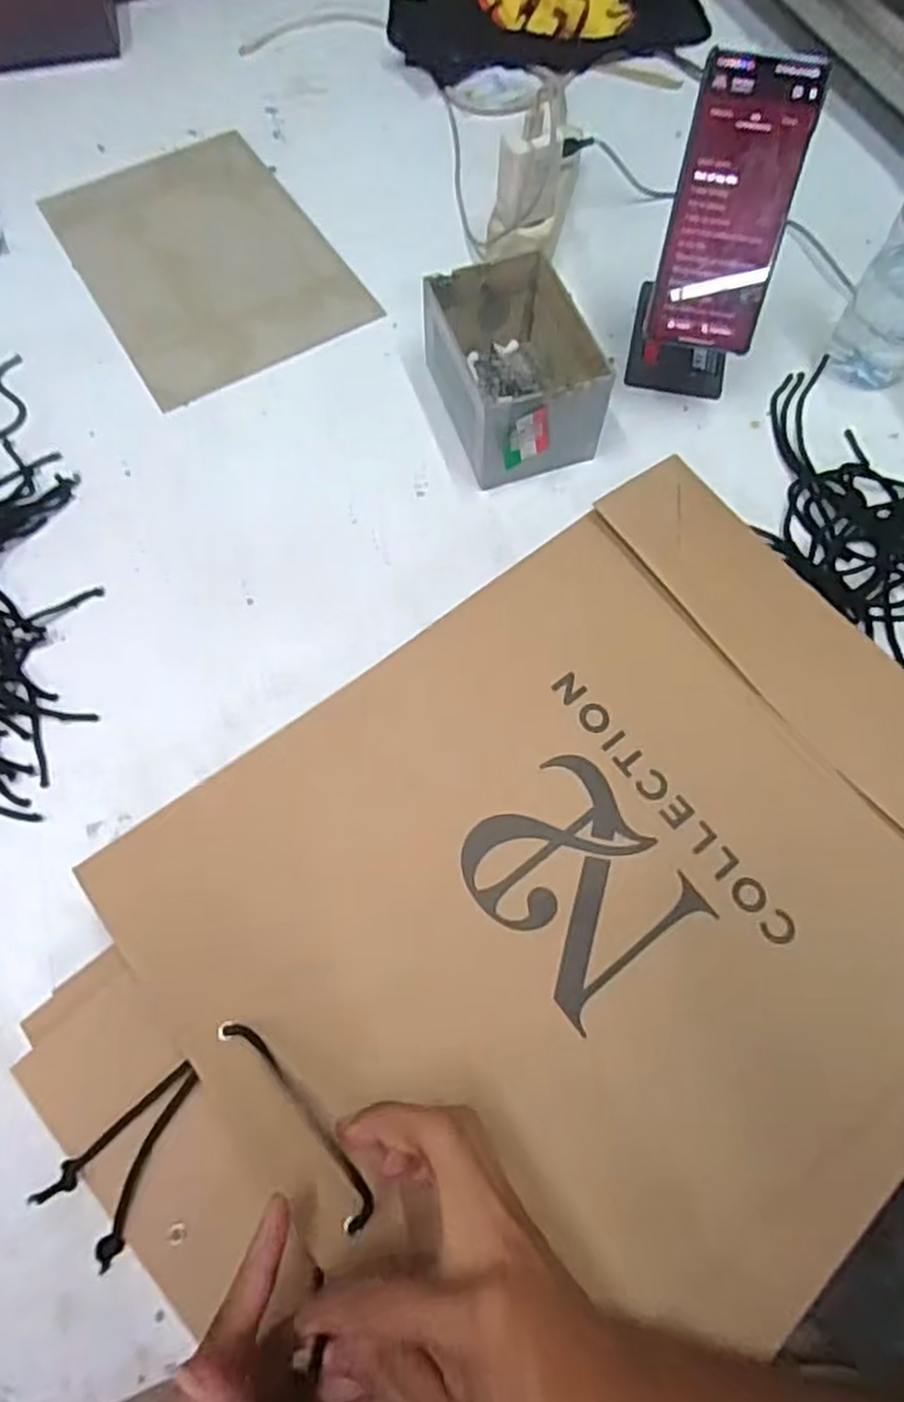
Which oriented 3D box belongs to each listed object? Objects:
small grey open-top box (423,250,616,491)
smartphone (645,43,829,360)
[{"bbox_3d":[0.046,-0.250,0.558,0.098,0.079,0.153,-19,69,-7],"label":"small grey open-top box"},{"bbox_3d":[0.189,-0.332,0.495,0.077,0.167,0.010,11,29,5],"label":"smartphone"}]

